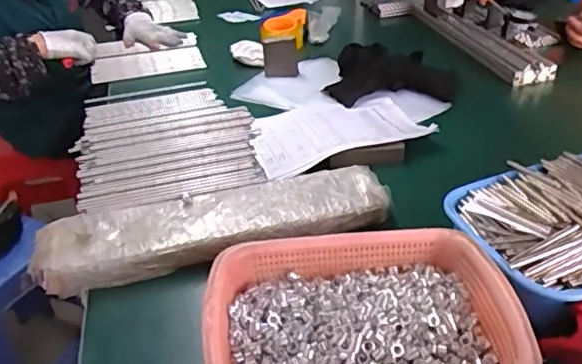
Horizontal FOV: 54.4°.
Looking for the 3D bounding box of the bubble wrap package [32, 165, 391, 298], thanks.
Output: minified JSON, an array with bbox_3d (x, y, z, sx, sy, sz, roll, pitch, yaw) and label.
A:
[{"bbox_3d":[-0.093,0.052,0.748,0.448,0.044,0.110,-12,35,-13],"label":"bubble wrap package"}]

